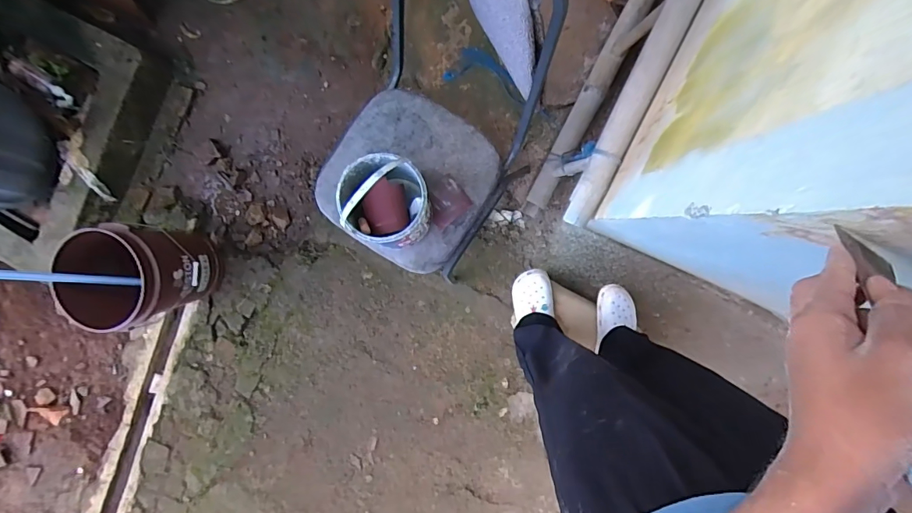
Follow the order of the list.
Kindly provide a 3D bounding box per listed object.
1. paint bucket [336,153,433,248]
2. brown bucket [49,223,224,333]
[{"bbox_3d":[-0.152,-0.120,0.938,0.178,0.258,0.180,0,95,6],"label":"paint bucket"},{"bbox_3d":[-1.022,0.057,1.454,0.306,0.409,0.298,0,95,6],"label":"brown bucket"}]

